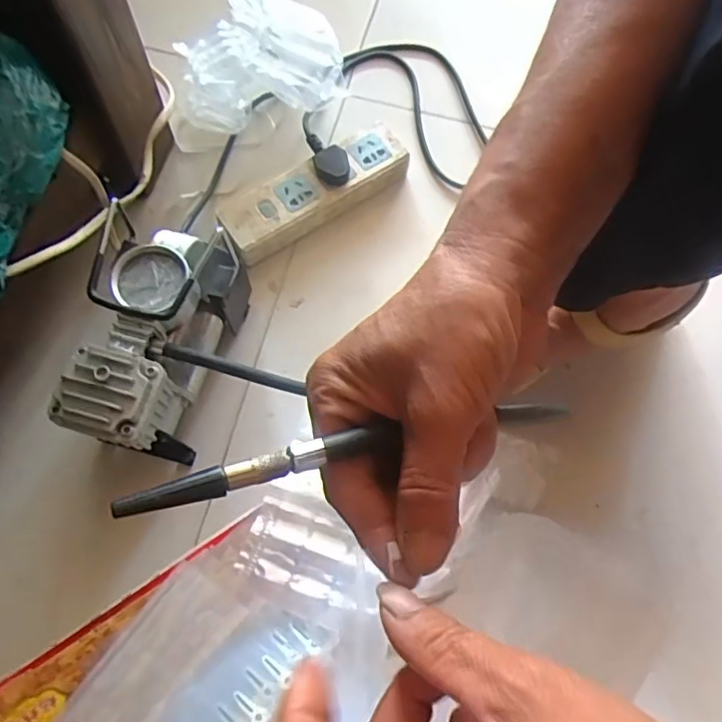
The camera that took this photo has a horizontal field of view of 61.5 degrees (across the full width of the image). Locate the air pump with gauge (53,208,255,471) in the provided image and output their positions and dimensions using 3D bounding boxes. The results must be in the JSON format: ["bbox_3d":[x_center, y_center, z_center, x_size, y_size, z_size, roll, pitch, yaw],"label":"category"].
[{"bbox_3d":[-0.149,-0.009,0.473,0.089,0.134,0.170,11,70,1],"label":"air pump with gauge"}]

